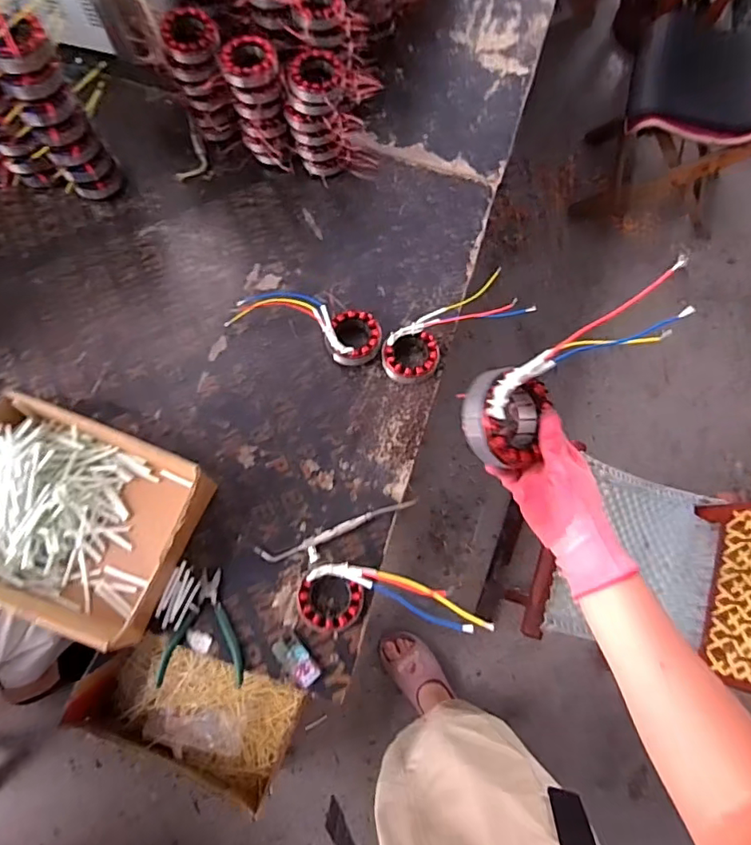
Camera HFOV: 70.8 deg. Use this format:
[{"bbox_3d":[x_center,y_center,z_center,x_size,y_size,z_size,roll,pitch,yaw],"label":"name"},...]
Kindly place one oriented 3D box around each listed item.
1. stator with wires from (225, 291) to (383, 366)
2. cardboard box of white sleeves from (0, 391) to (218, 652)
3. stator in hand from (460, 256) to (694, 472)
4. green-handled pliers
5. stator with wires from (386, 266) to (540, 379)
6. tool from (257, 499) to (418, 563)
[{"bbox_3d":[-0.115,-0.160,0.860,0.256,0.043,0.087,16,71,4],"label":"stator with wires"},{"bbox_3d":[-0.417,0.129,0.727,0.334,0.091,0.256,18,71,5],"label":"cardboard box of white sleeves"},{"bbox_3d":[0.174,-0.048,0.484,0.229,0.069,0.078,-38,76,-10],"label":"stator in hand"},{"bbox_3d":[-0.224,0.272,0.708,0.106,0.023,0.141,2,71,-1],"label":"green-handled pliers"},{"bbox_3d":[0.129,-0.153,0.861,0.262,0.046,0.082,-33,75,-12],"label":"stator with wires"},{"bbox_3d":[-0.052,0.156,0.762,0.235,0.010,0.026,-17,72,-7],"label":"tool"}]

